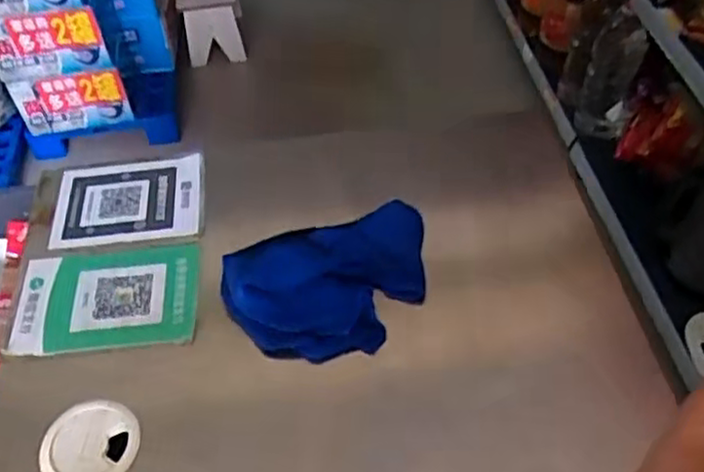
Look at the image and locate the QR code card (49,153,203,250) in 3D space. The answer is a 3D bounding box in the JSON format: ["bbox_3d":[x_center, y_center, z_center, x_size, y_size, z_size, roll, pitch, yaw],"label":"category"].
[{"bbox_3d":[-0.209,-0.034,0.671,0.133,0.010,0.107,-5,50,-3],"label":"QR code card"}]

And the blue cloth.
[{"bbox_3d":[-0.011,0.036,0.579,0.174,0.033,0.121,-16,51,-10],"label":"blue cloth"}]

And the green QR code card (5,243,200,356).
[{"bbox_3d":[-0.204,0.050,0.595,0.146,0.009,0.100,-5,47,-3],"label":"green QR code card"}]

